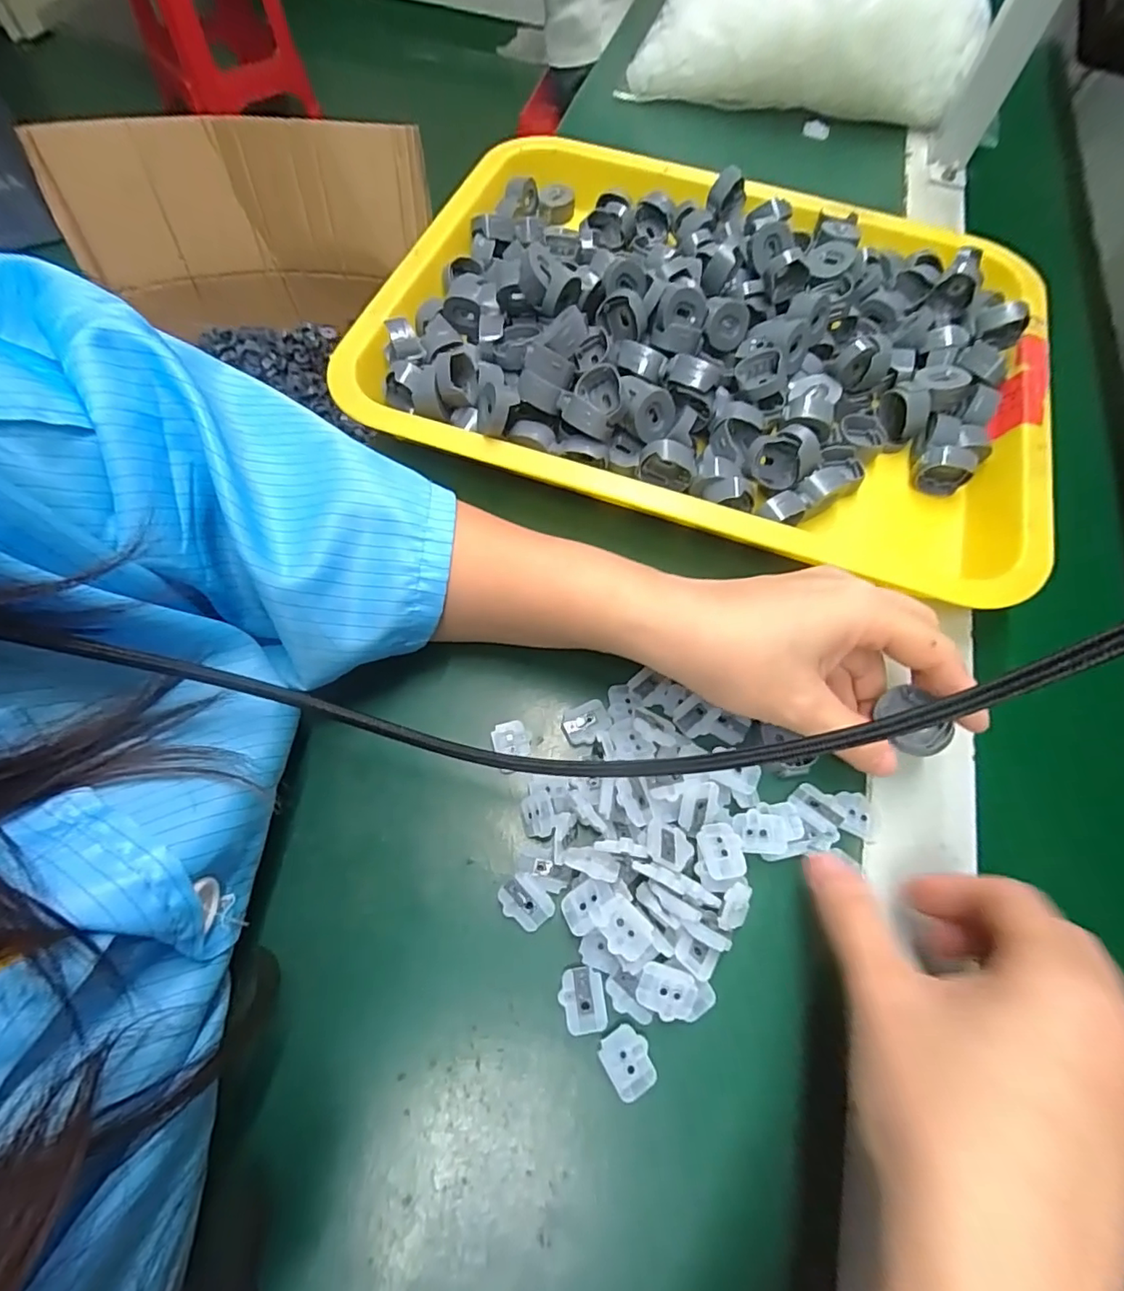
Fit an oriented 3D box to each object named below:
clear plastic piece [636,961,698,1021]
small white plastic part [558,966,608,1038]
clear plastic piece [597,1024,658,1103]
[{"bbox_3d":[0.039,0.129,0.207,0.022,0.005,0.017,13,65,3],"label":"clear plastic piece"},{"bbox_3d":[0.008,0.134,0.210,0.017,0.004,0.022,-5,65,-5],"label":"small white plastic part"},{"bbox_3d":[0.024,0.152,0.203,0.017,0.004,0.022,-27,69,-14],"label":"clear plastic piece"}]

